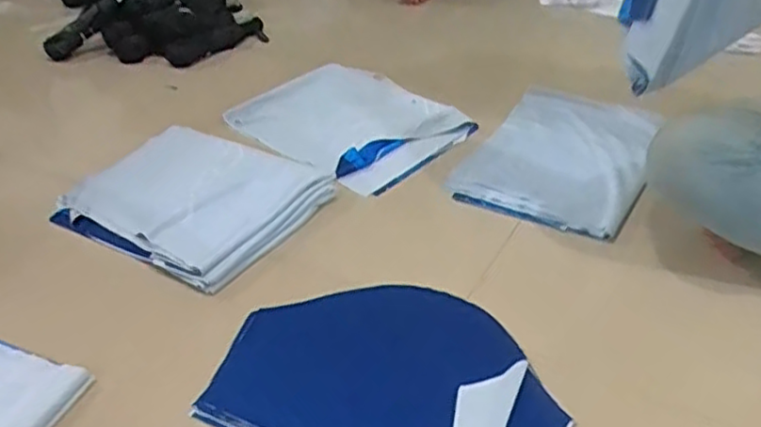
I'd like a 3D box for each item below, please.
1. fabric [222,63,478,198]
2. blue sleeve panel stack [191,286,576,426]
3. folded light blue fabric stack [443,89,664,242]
[{"bbox_3d":[-0.077,-0.189,1.356,0.335,0.033,0.481,-28,38,-29],"label":"fabric"},{"bbox_3d":[0.011,0.190,0.813,0.393,0.023,0.276,16,41,23],"label":"blue sleeve panel stack"},{"bbox_3d":[0.326,-0.111,1.210,0.294,0.030,0.406,19,43,27],"label":"folded light blue fabric stack"}]

